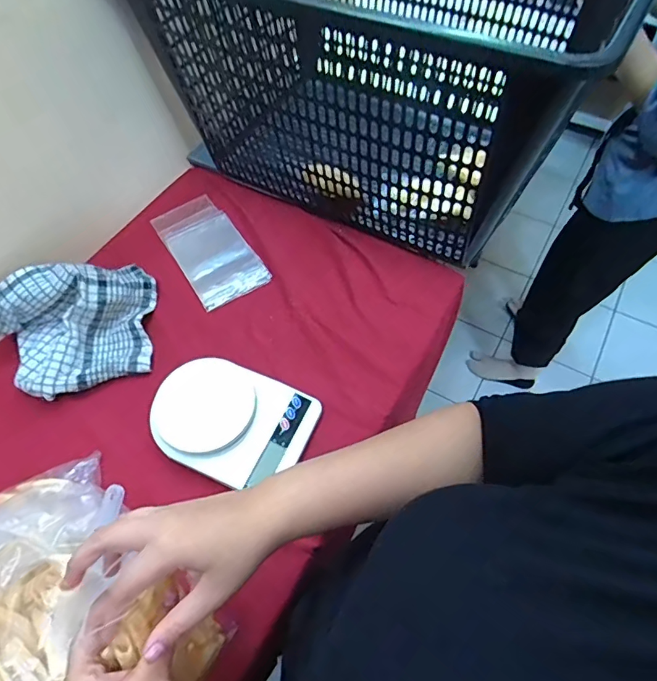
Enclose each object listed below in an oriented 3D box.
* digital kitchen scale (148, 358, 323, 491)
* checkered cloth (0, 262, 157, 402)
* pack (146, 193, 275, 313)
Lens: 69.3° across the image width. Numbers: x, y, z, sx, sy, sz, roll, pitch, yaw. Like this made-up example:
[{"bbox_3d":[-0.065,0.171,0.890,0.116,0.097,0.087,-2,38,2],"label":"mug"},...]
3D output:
[{"bbox_3d":[-0.112,0.091,0.540,0.176,0.032,0.123,19,61,13],"label":"digital kitchen scale"},{"bbox_3d":[-0.315,-0.023,0.595,0.185,0.073,0.158,-20,60,-11],"label":"checkered cloth"},{"bbox_3d":[-0.176,-0.137,0.698,0.101,0.010,0.213,-30,62,-16],"label":"pack"}]

